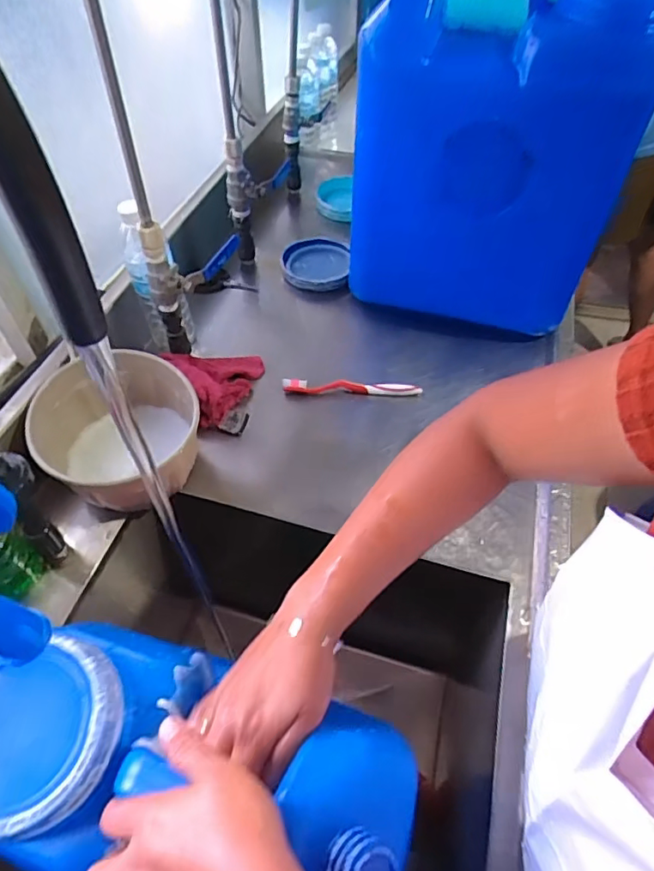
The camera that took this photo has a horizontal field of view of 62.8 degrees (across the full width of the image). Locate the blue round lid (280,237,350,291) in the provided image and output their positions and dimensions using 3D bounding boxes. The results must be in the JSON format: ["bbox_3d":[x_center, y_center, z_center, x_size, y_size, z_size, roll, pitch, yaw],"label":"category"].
[{"bbox_3d":[-0.018,-0.279,0.881,0.110,0.029,0.115,0,52,0],"label":"blue round lid"}]

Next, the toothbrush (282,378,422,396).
[{"bbox_3d":[0.034,-0.066,0.728,0.185,0.023,0.019,0,52,0],"label":"toothbrush"}]

